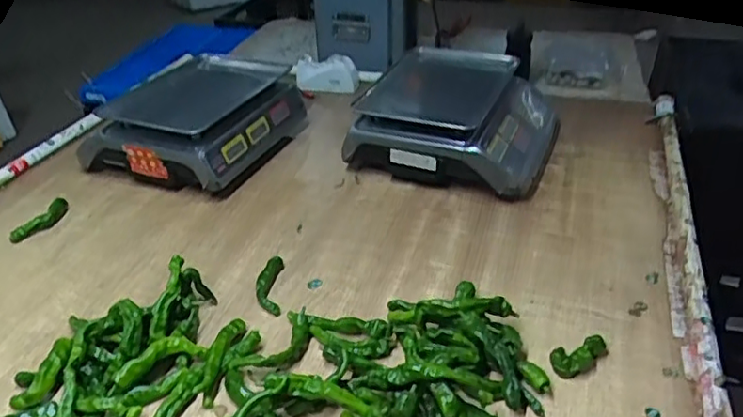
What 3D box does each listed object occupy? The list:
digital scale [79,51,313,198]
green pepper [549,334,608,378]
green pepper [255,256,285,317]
[{"bbox_3d":[-0.328,-0.192,1.245,0.312,0.125,0.418,11,35,20],"label":"digital scale"},{"bbox_3d":[0.252,0.179,0.725,0.076,0.026,0.031,-13,34,-17],"label":"green pepper"},{"bbox_3d":[-0.146,0.108,0.863,0.036,0.020,0.119,-4,32,-3],"label":"green pepper"}]

